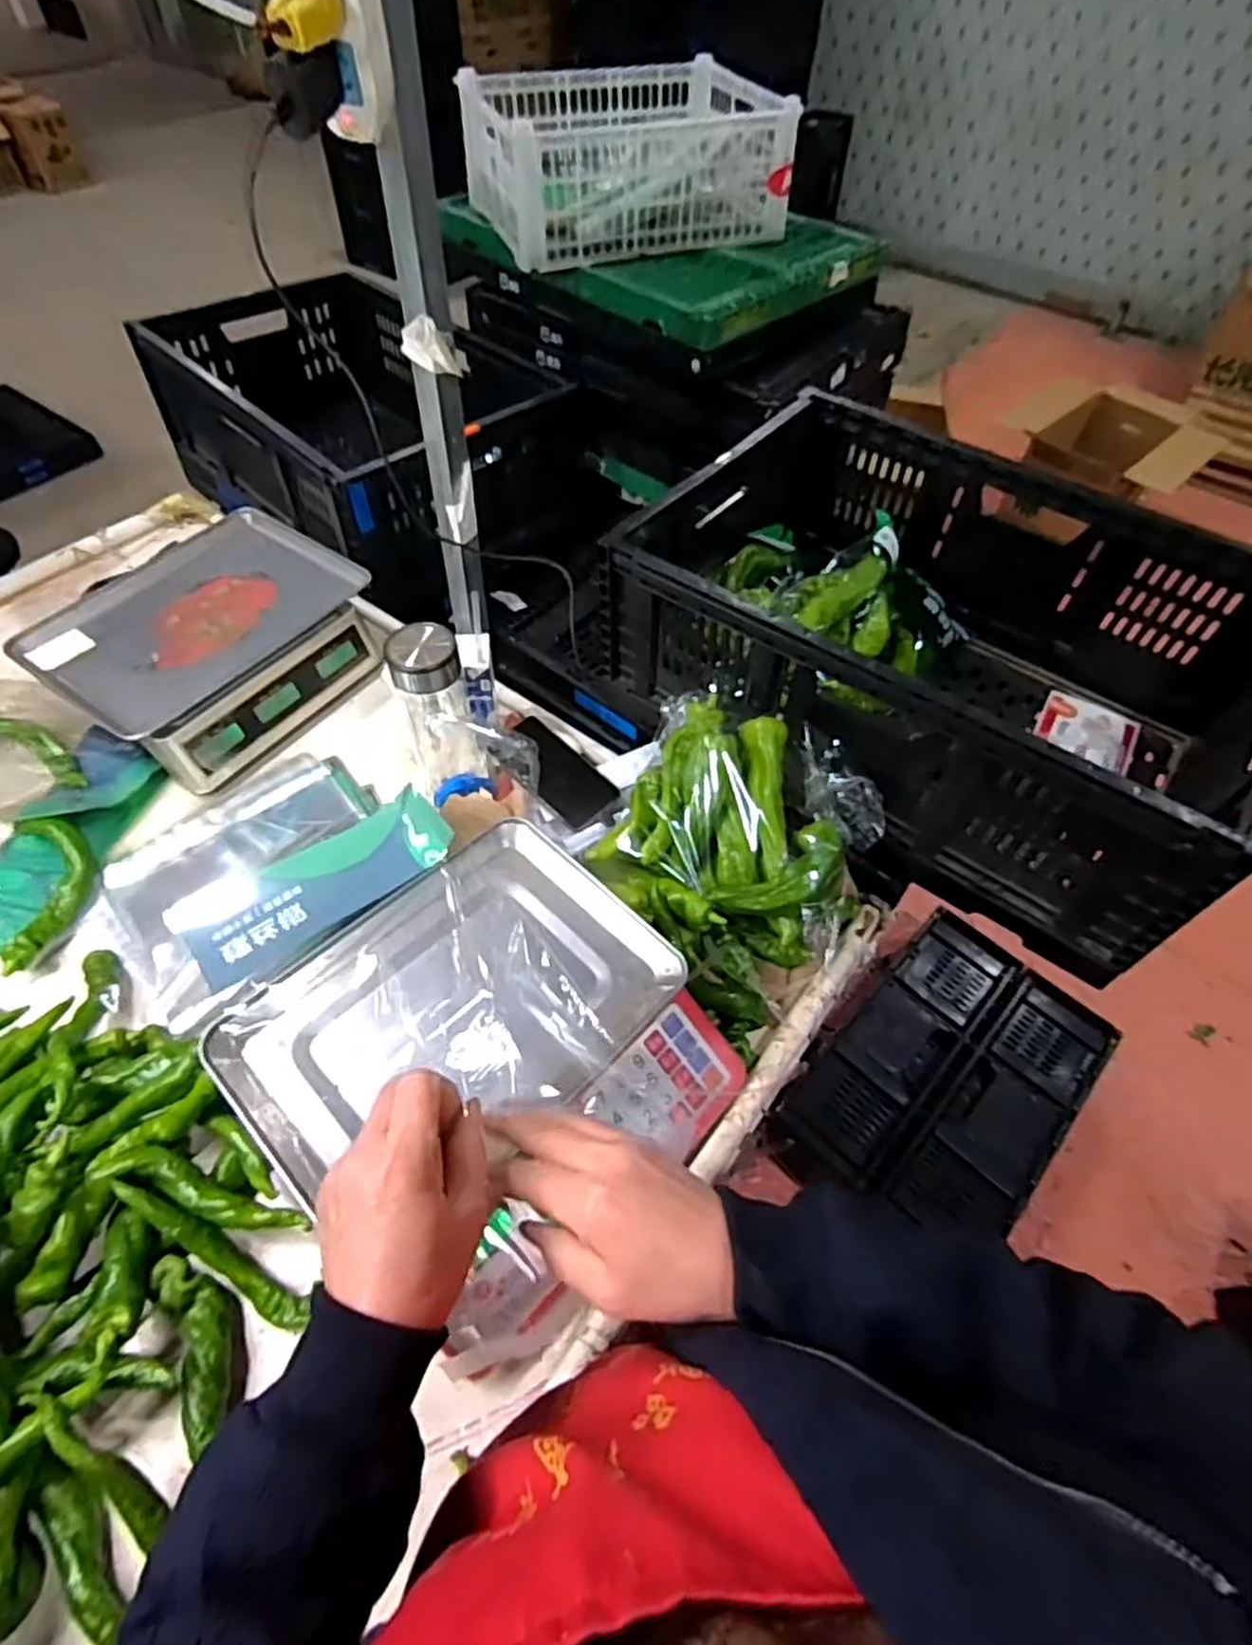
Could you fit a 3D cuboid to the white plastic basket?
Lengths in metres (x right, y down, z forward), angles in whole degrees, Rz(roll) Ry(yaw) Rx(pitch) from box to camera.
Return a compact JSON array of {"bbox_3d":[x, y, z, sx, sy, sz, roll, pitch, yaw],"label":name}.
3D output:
[{"bbox_3d":[-0.005,-0.953,1.083,0.398,0.138,0.303,-17,57,-14],"label":"white plastic basket"}]

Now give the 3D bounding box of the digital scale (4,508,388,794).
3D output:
[{"bbox_3d":[-0.491,-0.214,0.899,0.259,0.114,0.319,33,59,20],"label":"digital scale"}]

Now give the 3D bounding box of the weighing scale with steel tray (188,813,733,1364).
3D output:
[{"bbox_3d":[-0.107,0.190,0.618,0.330,0.083,0.325,35,60,21],"label":"weighing scale with steel tray"}]

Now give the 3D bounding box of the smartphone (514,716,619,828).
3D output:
[{"bbox_3d":[-0.077,-0.058,0.807,0.070,0.015,0.145,-35,63,-25],"label":"smartphone"}]

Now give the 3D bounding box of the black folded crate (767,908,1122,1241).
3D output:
[{"bbox_3d":[0.580,0.467,1.353,0.387,0.059,0.584,39,61,23],"label":"black folded crate"}]

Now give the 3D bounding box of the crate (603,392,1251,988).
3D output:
[{"bbox_3d":[0.327,-0.172,0.779,0.620,0.209,0.400,35,60,21],"label":"crate"}]

